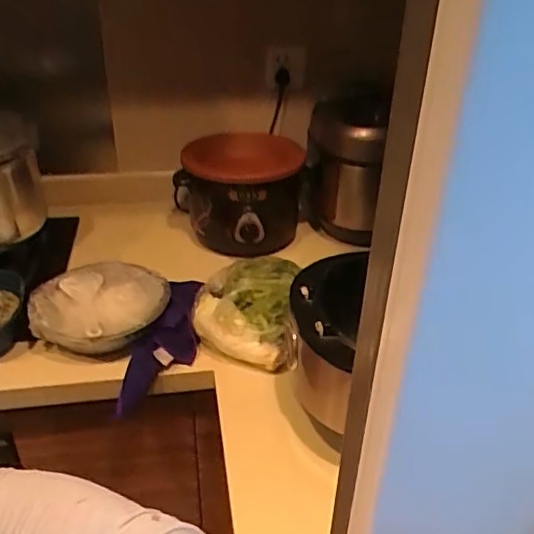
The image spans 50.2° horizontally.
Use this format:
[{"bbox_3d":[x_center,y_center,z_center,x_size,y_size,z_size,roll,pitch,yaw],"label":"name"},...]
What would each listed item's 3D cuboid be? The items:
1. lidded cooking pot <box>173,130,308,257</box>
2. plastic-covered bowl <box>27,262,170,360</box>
[{"bbox_3d":[-0.051,-0.140,1.115,0.225,0.187,0.172,6,31,7],"label":"lidded cooking pot"},{"bbox_3d":[-0.260,0.068,0.902,0.180,0.064,0.200,12,33,18],"label":"plastic-covered bowl"}]

